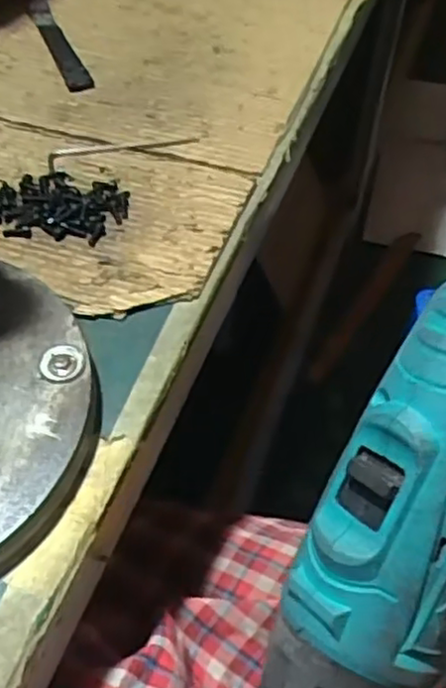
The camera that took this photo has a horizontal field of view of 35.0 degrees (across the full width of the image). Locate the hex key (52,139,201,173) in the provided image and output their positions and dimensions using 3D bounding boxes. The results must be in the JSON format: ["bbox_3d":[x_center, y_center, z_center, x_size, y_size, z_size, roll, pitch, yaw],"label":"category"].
[{"bbox_3d":[-0.068,-0.131,0.470,0.101,0.004,0.025,-18,52,-18],"label":"hex key"}]

